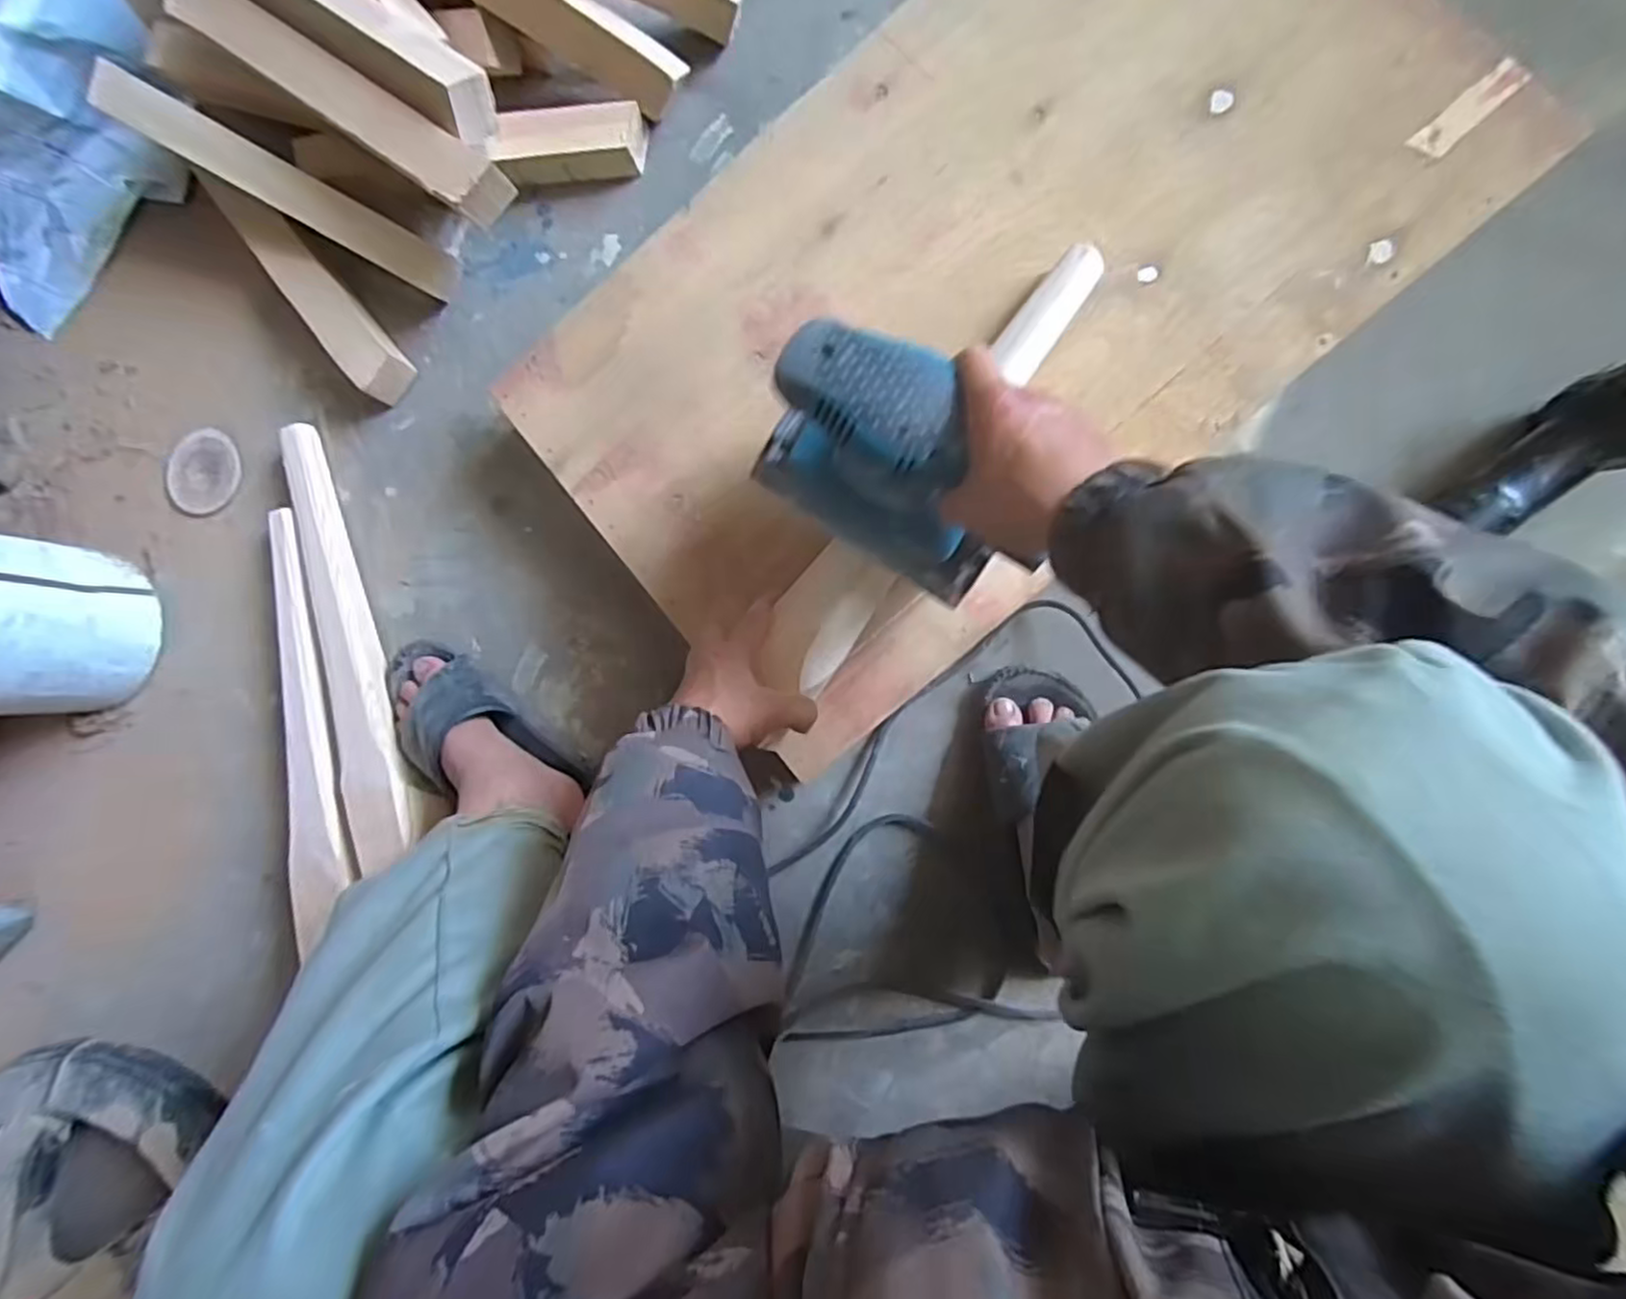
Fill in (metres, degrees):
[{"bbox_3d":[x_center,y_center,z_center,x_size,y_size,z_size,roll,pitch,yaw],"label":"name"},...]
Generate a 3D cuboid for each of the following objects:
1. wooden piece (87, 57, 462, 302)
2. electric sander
[{"bbox_3d":[-0.508,-0.445,0.686,0.326,0.029,0.050,26,93,-16],"label":"wooden piece"},{"bbox_3d":[0.052,-0.116,0.457,0.185,0.140,0.096,30,93,7],"label":"electric sander"}]

